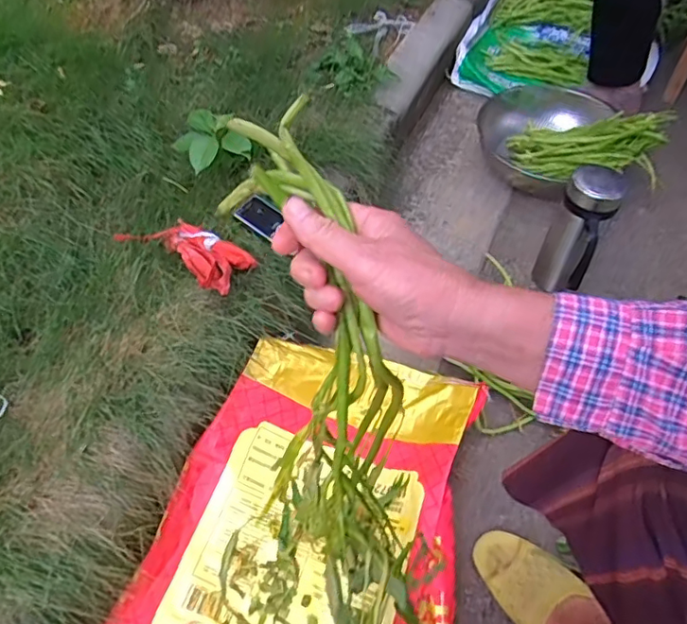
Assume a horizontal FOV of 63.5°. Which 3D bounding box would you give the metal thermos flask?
[{"bbox_3d":[0.365,-0.112,0.905,0.078,0.220,0.127,22,57,9],"label":"metal thermos flask"}]

